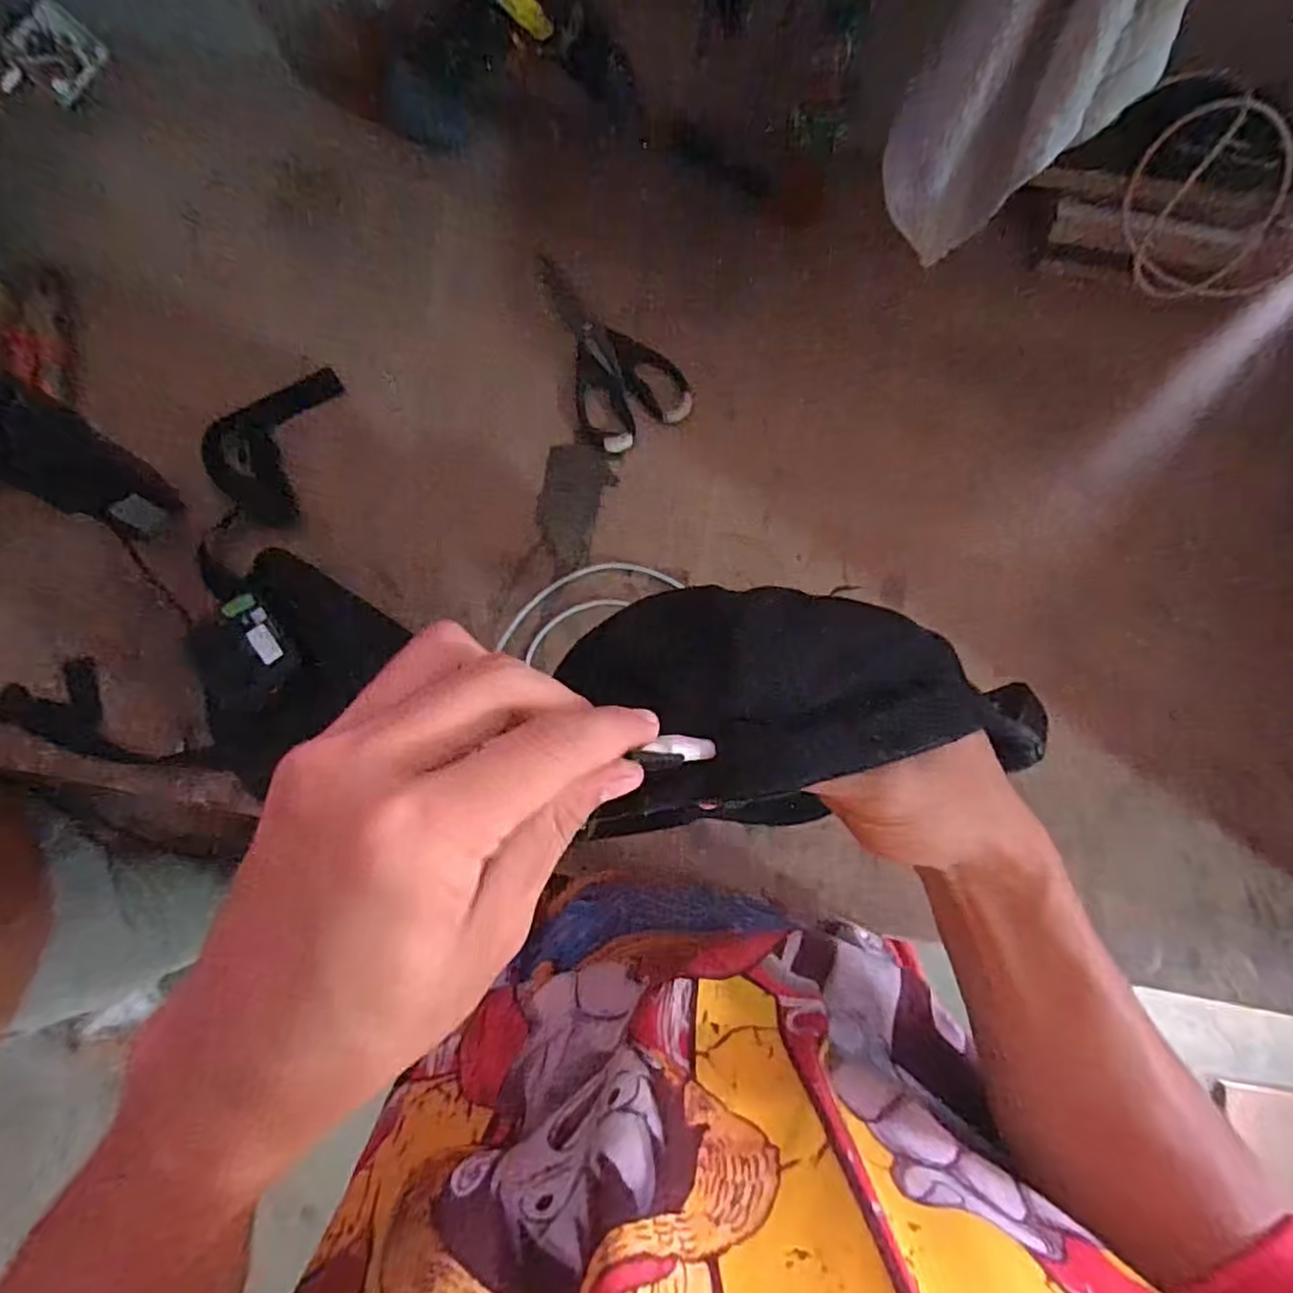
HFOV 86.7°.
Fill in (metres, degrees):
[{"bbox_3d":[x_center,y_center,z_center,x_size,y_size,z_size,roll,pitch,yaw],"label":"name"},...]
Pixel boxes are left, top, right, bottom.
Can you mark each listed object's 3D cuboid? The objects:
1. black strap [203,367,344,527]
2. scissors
[{"bbox_3d":[-0.330,-0.180,0.594,0.083,0.024,0.145,11,79,2],"label":"black strap"},{"bbox_3d":[-0.047,-0.281,0.625,0.099,0.012,0.215,-28,81,-6],"label":"scissors"}]

